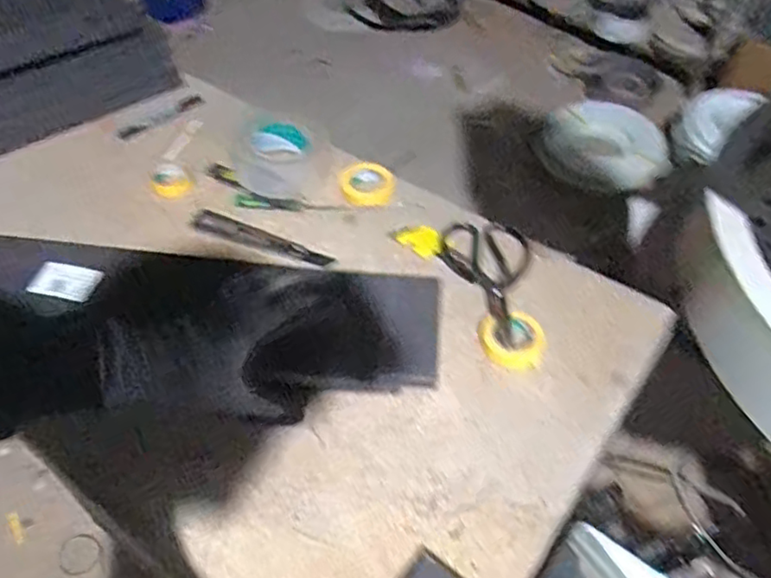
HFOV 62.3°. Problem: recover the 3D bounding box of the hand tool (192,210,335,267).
[{"bbox_3d":[-0.146,-0.064,0.765,0.181,0.015,0.030,16,55,11],"label":"hand tool"}]

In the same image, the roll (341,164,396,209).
[{"bbox_3d":[-0.021,-0.134,0.811,0.067,0.016,0.069,0,53,0],"label":"roll"}]

